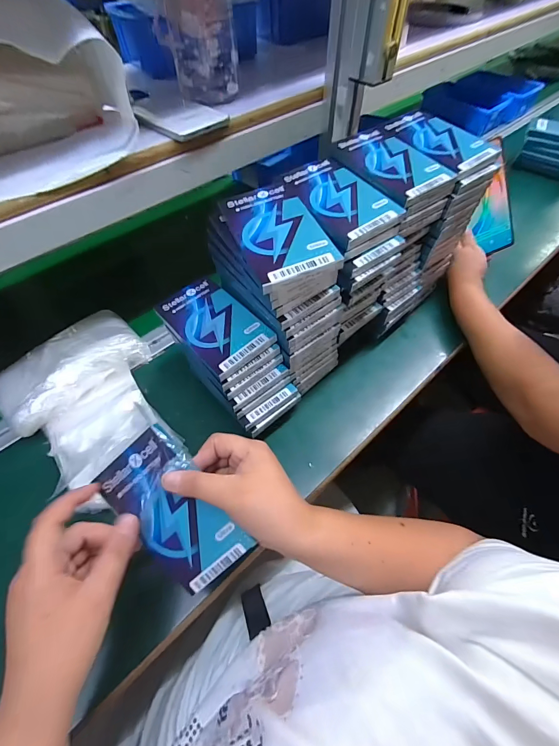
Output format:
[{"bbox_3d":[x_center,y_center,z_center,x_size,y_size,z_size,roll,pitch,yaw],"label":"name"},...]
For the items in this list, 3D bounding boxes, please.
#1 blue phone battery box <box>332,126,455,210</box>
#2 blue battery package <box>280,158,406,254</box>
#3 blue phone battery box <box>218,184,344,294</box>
[{"bbox_3d":[0.125,-0.242,0.387,0.083,0.017,0.127,-31,61,-19],"label":"blue phone battery box"},{"bbox_3d":[0.063,-0.190,0.369,0.079,0.020,0.131,-27,60,-16],"label":"blue battery package"},{"bbox_3d":[-0.003,-0.137,0.321,0.077,0.012,0.131,-19,58,-12],"label":"blue phone battery box"}]

